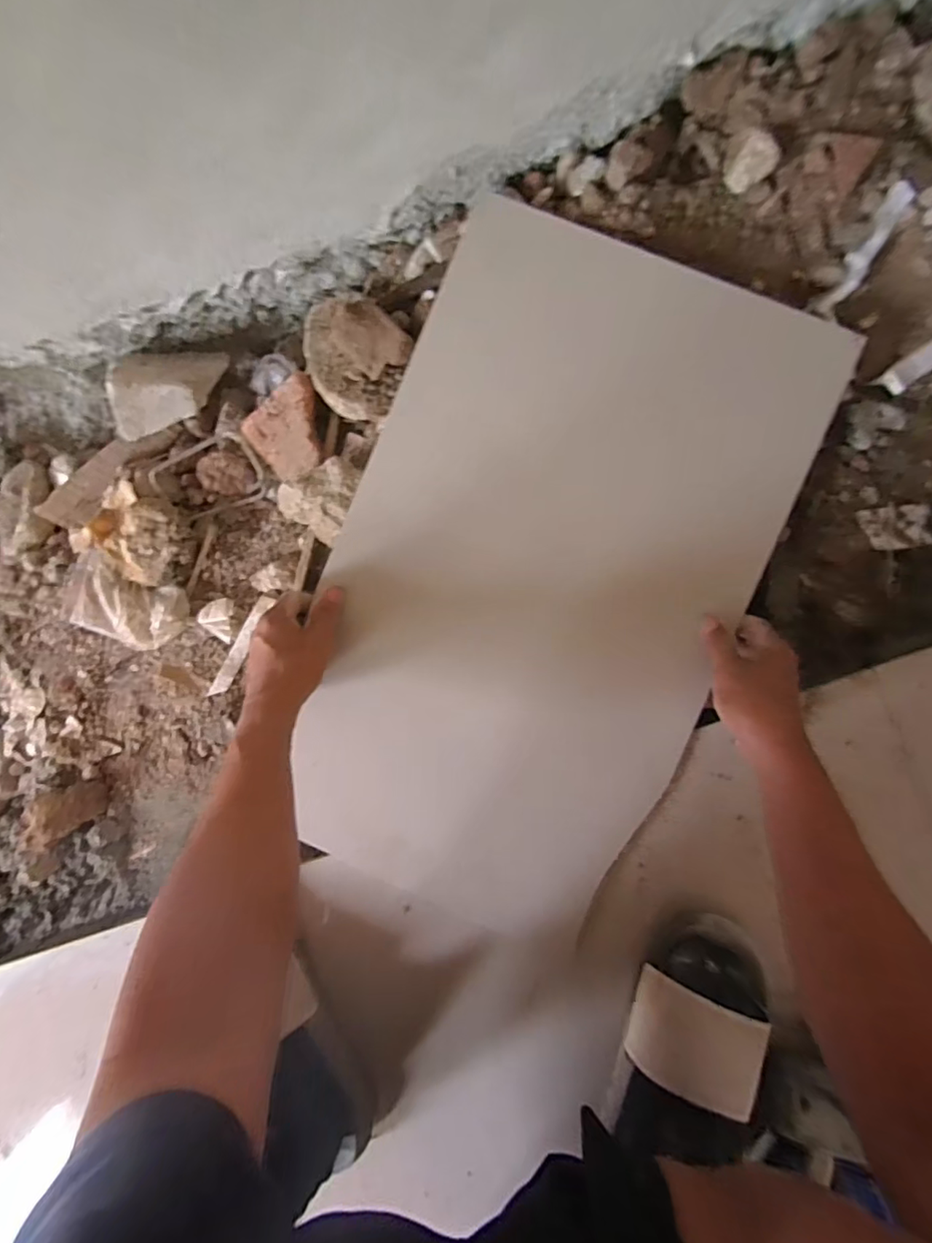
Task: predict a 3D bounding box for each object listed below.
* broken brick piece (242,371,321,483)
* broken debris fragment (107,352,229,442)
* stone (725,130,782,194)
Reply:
[{"bbox_3d":[-0.166,-0.185,0.520,0.083,0.032,0.071,-39,90,6],"label":"broken brick piece"},{"bbox_3d":[-0.291,-0.219,0.501,0.102,0.065,0.087,-6,93,5],"label":"broken debris fragment"},{"bbox_3d":[0.241,-0.383,0.453,0.034,0.039,0.029,37,96,2],"label":"stone"}]

